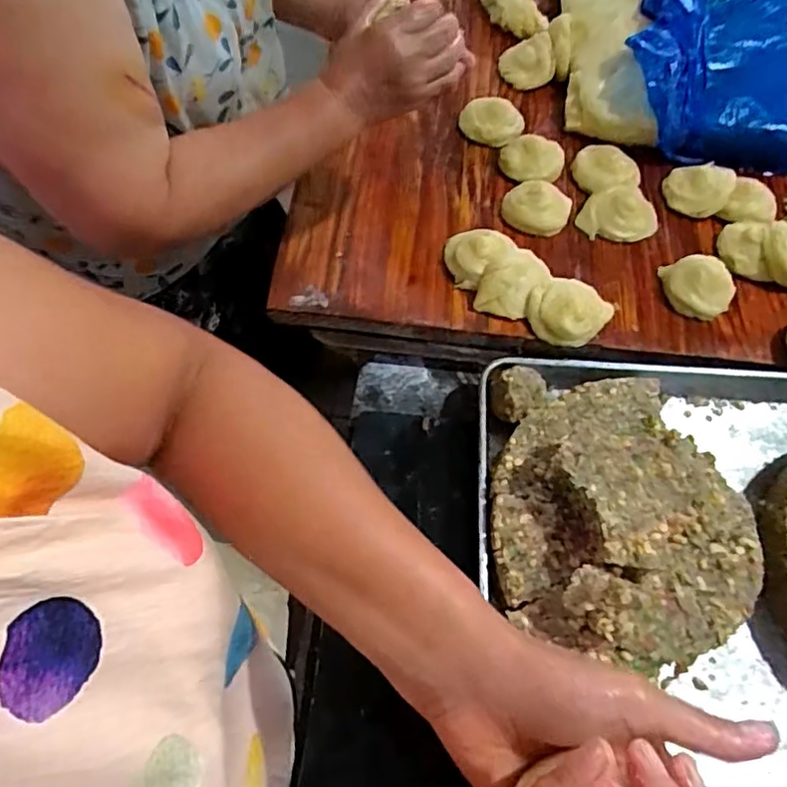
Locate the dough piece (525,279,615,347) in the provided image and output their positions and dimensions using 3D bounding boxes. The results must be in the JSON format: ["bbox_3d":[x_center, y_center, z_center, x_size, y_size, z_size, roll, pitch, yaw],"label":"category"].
[{"bbox_3d":[0.194,-0.091,0.682,0.078,0.030,0.075,0,66,1],"label":"dough piece"}]

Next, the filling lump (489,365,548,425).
[{"bbox_3d":[0.129,-0.002,0.645,0.064,0.029,0.054,-42,71,-16],"label":"filling lump"}]

